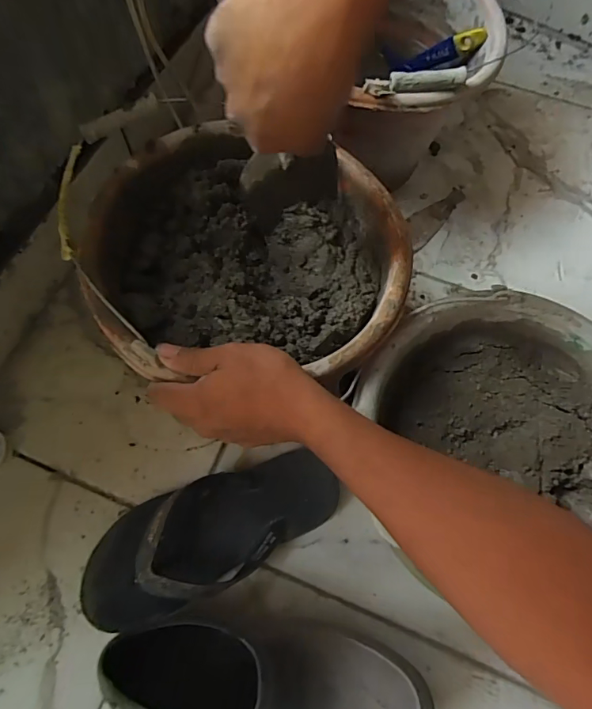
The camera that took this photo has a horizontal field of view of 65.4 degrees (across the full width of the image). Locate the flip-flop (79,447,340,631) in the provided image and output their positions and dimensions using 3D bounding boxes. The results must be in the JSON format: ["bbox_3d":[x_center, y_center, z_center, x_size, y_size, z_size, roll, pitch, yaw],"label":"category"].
[{"bbox_3d":[-0.083,0.174,0.460,0.255,0.052,0.103,-22,70,-10],"label":"flip-flop"}]

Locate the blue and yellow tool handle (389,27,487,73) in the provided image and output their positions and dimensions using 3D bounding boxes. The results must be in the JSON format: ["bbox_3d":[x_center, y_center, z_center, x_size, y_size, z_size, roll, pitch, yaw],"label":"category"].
[{"bbox_3d":[0.172,-0.372,0.579,0.019,0.026,0.137,-49,33,-18],"label":"blue and yellow tool handle"}]

